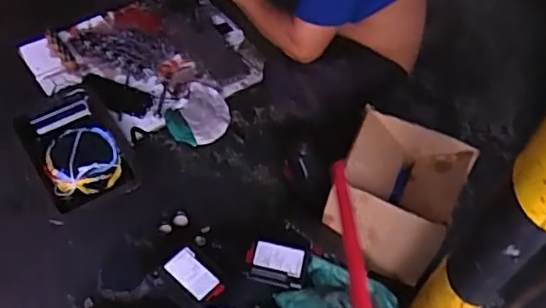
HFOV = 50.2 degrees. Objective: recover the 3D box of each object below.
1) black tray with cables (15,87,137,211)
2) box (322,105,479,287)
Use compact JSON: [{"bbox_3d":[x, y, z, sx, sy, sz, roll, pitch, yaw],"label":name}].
[{"bbox_3d":[-0.531,-0.007,1.579,0.236,0.052,0.382,-25,60,-21],"label":"black tray with cables"},{"bbox_3d":[0.283,0.092,1.378,0.275,0.237,0.272,25,55,11],"label":"box"}]

